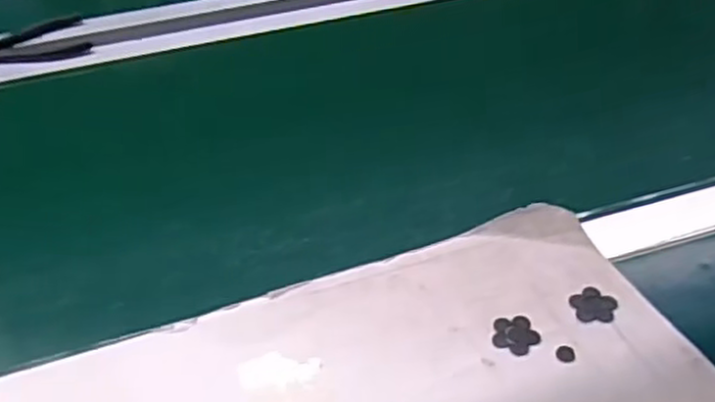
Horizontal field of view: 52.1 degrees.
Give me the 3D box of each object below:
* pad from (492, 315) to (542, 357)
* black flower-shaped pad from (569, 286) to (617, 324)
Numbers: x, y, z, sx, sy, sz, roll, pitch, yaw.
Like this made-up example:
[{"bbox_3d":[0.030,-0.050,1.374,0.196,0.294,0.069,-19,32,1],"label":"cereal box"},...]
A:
[{"bbox_3d":[0.089,0.074,0.411,0.026,0.004,0.026,21,43,29],"label":"pad"},{"bbox_3d":[0.136,0.060,0.423,0.025,0.004,0.026,15,40,23],"label":"black flower-shaped pad"}]

